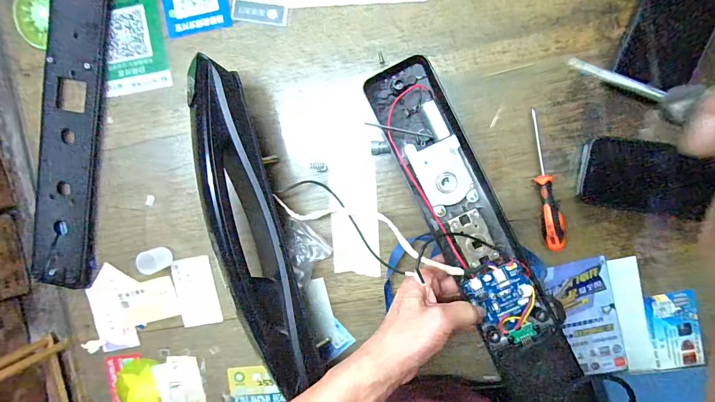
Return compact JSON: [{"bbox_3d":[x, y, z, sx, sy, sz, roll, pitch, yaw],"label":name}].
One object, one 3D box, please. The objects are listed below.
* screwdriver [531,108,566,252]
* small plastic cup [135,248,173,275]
[{"bbox_3d":[0.205,-0.022,0.378,0.020,0.026,0.151,-9,92,7],"label":"screwdriver"},{"bbox_3d":[-0.251,0.074,0.429,0.026,0.037,0.028,0,94,7],"label":"small plastic cup"}]

